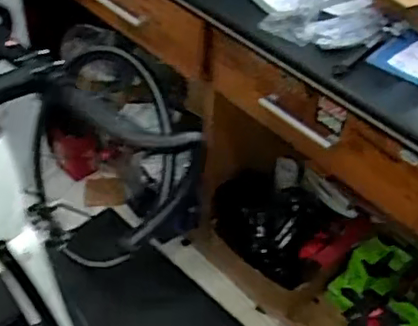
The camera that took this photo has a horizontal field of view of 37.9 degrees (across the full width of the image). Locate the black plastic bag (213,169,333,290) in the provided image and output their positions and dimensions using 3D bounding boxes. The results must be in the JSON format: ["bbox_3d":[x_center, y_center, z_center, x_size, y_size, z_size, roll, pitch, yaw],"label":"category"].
[{"bbox_3d":[0.168,0.158,1.666,0.305,0.152,0.232,23,47,21],"label":"black plastic bag"}]

